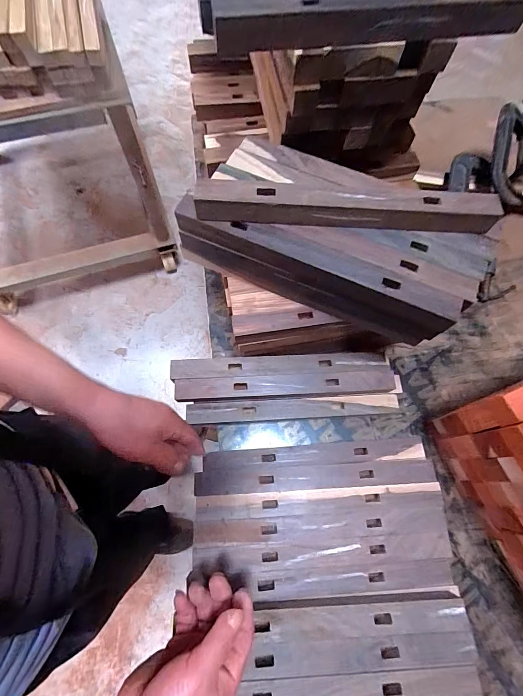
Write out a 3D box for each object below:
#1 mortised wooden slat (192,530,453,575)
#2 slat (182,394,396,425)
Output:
[{"bbox_3d":[0.079,0.260,0.424,0.323,0.014,0.031,-3,69,-1],"label":"mortised wooden slat"},{"bbox_3d":[0.049,0.094,0.518,0.321,0.018,0.031,-2,69,-2],"label":"slat"}]

